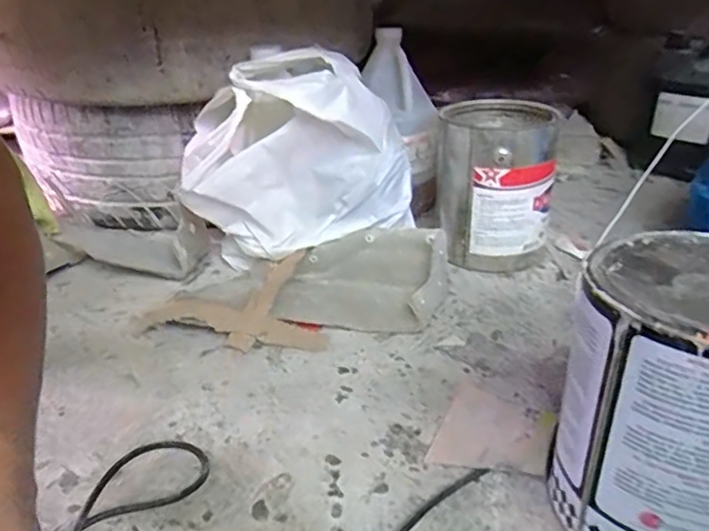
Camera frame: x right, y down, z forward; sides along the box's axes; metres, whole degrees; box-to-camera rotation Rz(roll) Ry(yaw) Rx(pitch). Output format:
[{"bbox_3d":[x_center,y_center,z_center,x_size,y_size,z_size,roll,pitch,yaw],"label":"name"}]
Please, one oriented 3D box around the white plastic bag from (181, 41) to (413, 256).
[{"bbox_3d":[-0.072,-0.143,0.769,0.285,0.230,0.120,0,28,5],"label":"white plastic bag"}]

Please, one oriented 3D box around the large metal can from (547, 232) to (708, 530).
[{"bbox_3d":[0.237,0.106,0.418,0.147,0.212,0.150,-1,29,1],"label":"large metal can"}]

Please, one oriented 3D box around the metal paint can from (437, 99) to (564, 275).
[{"bbox_3d":[0.201,-0.116,0.847,0.156,0.204,0.171,4,29,9],"label":"metal paint can"}]

